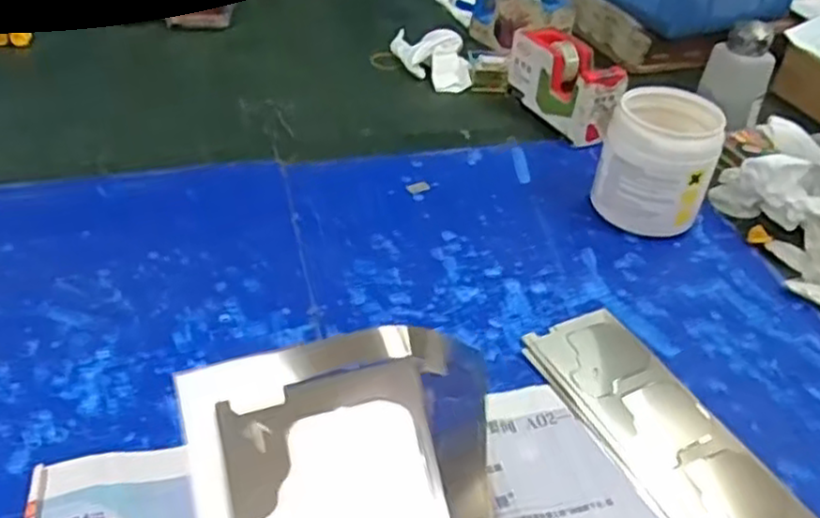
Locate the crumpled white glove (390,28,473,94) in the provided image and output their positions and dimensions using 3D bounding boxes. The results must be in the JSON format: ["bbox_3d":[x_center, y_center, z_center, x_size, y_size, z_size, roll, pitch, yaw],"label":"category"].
[{"bbox_3d":[0.020,-0.261,0.900,0.069,0.047,0.162,-11,41,-18],"label":"crumpled white glove"}]

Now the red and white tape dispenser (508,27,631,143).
[{"bbox_3d":[0.170,-0.188,0.797,0.056,0.082,0.148,-13,42,-20],"label":"red and white tape dispenser"}]

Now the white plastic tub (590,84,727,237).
[{"bbox_3d":[0.222,-0.087,0.654,0.091,0.106,0.102,18,41,16],"label":"white plastic tub"}]

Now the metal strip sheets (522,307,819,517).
[{"bbox_3d":[0.186,0.133,0.460,0.093,0.007,0.278,-15,43,-22],"label":"metal strip sheets"}]

